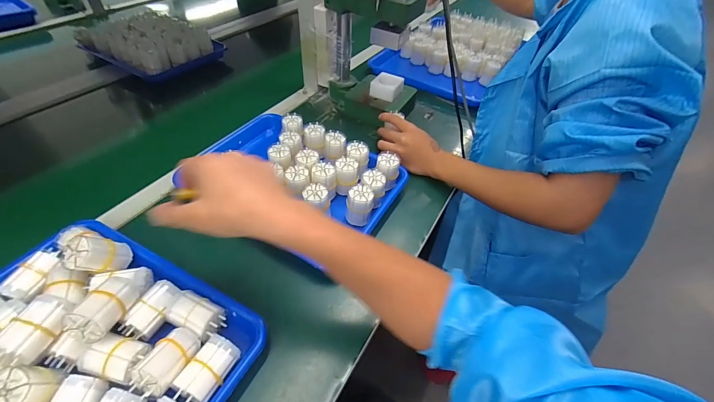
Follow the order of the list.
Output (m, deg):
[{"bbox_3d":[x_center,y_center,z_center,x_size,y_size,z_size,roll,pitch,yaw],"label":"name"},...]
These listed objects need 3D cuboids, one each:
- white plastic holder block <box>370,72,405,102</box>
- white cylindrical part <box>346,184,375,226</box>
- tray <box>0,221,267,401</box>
[{"bbox_3d":[0.065,-0.250,0.695,0.060,0.039,0.061,24,51,18],"label":"white plastic holder block"},{"bbox_3d":[0.004,0.007,0.478,0.039,0.053,0.036,1,48,-1],"label":"white cylindrical part"},{"bbox_3d":[-0.284,0.149,0.314,0.318,0.064,0.244,22,51,16],"label":"tray"}]

